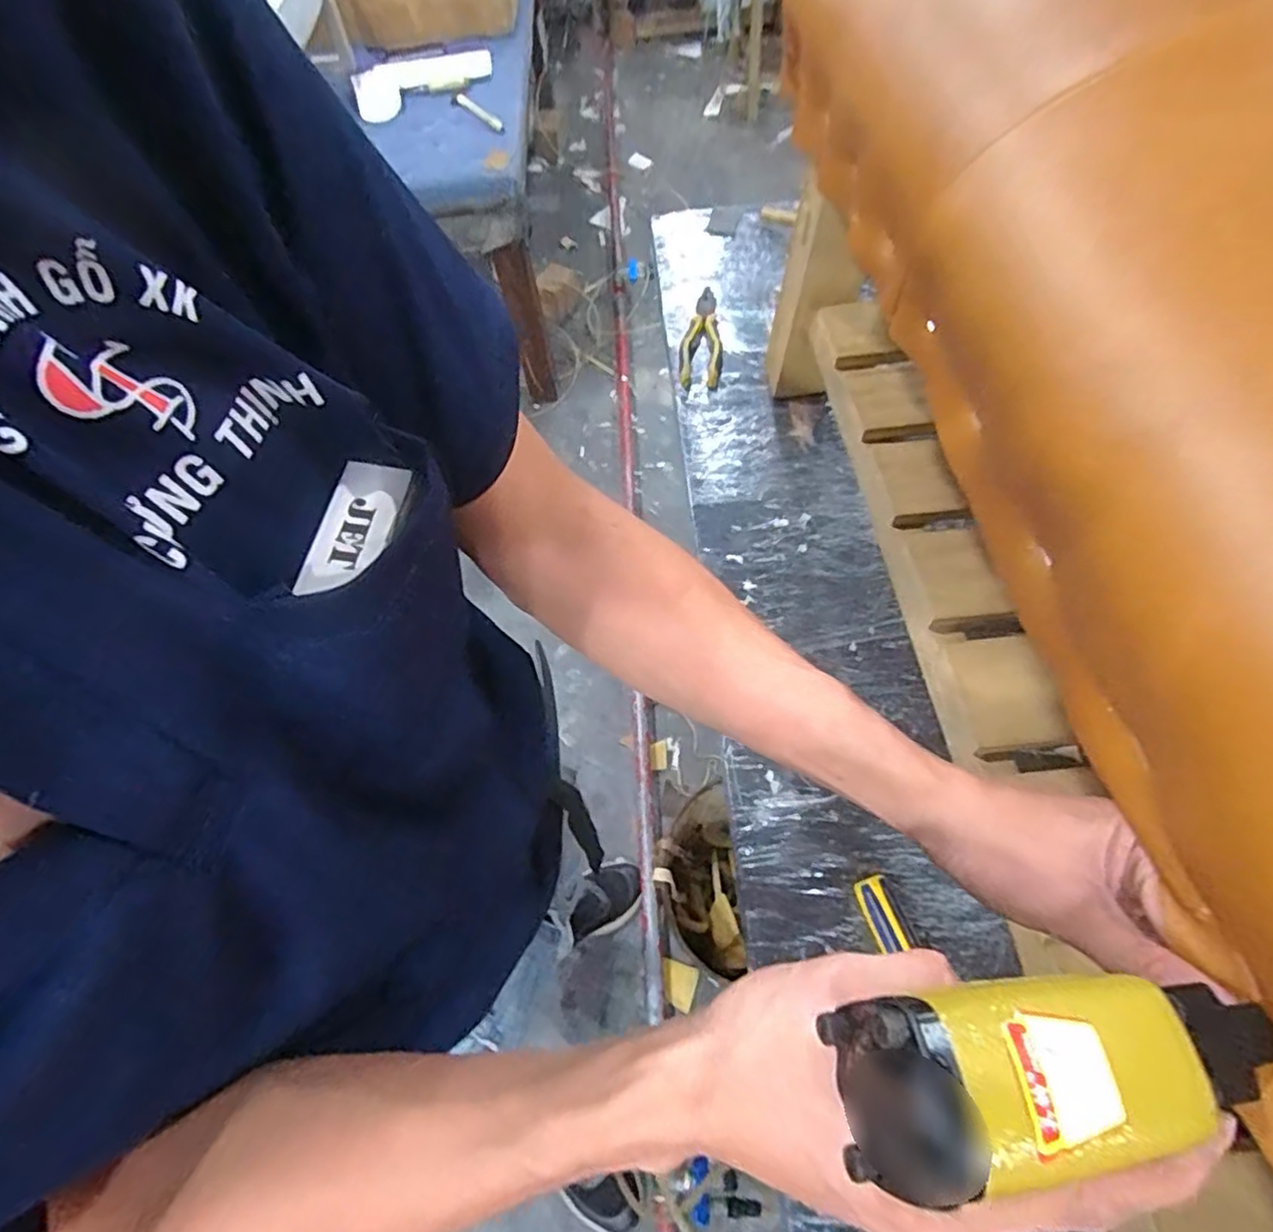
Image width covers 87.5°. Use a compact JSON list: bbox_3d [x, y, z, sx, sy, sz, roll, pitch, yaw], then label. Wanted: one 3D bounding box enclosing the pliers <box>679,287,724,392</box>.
[{"bbox_3d":[0.090,-0.378,0.904,0.056,0.014,0.180,4,70,4],"label":"pliers"}]

